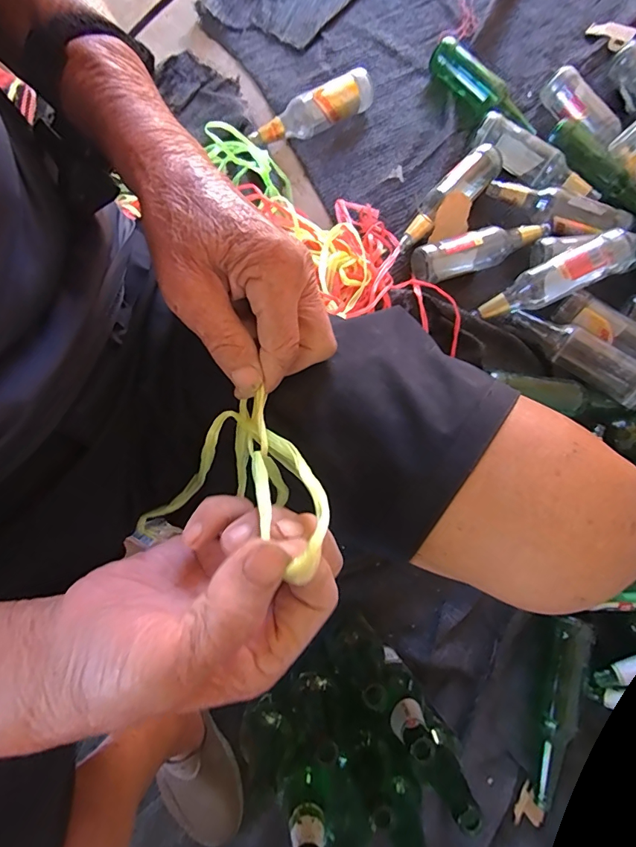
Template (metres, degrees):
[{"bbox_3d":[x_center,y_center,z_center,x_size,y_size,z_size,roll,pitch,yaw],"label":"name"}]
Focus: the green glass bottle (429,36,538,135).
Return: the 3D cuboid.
[{"bbox_3d":[0.341,-0.676,0.894,0.065,0.064,0.269,-35,82,-8],"label":"green glass bottle"}]

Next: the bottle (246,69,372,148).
[{"bbox_3d":[0.001,-0.615,0.865,0.252,0.064,0.071,-30,81,-8],"label":"bottle"}]

